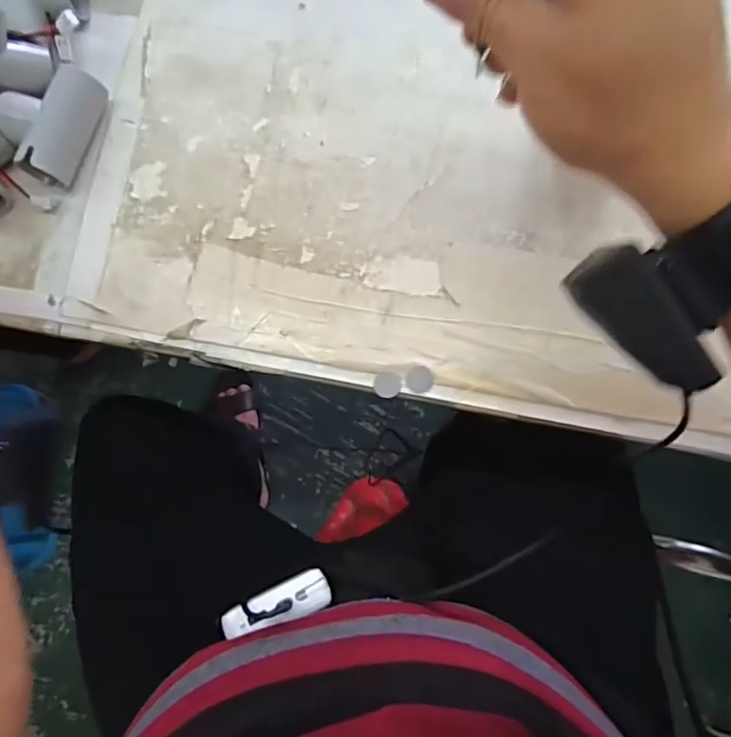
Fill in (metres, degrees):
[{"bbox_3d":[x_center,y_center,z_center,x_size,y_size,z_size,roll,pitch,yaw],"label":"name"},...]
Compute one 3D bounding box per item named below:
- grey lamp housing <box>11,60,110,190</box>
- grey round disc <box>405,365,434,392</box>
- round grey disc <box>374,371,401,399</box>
[{"bbox_3d":[-0.205,-0.164,0.385,0.027,0.031,0.078,23,83,7],"label":"grey lamp housing"},{"bbox_3d":[0.035,0.007,0.363,0.017,0.004,0.017,-1,81,3],"label":"grey round disc"},{"bbox_3d":[0.014,0.010,0.363,0.017,0.004,0.017,-1,81,3],"label":"round grey disc"}]

